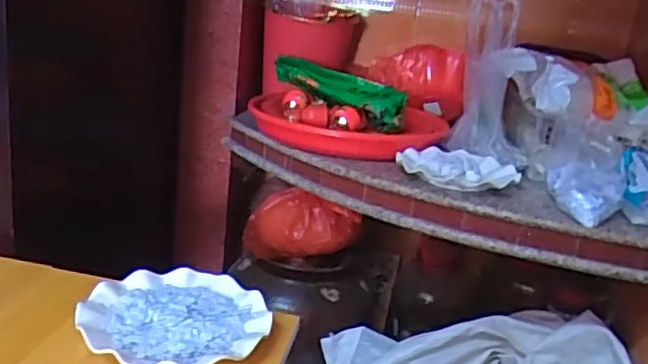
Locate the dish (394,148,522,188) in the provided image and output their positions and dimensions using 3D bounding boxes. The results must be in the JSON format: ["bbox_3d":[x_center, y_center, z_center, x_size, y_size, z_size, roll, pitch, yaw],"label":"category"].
[{"bbox_3d":[0.210,-0.023,1.014,0.182,0.025,0.150,11,18,11],"label":"dish"}]

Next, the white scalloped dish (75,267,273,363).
[{"bbox_3d":[-0.150,0.140,0.653,0.179,0.027,0.171,7,17,-2],"label":"white scalloped dish"}]

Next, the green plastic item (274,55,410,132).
[{"bbox_3d":[0.023,-0.168,1.187,0.286,0.079,0.066,21,22,37],"label":"green plastic item"}]

